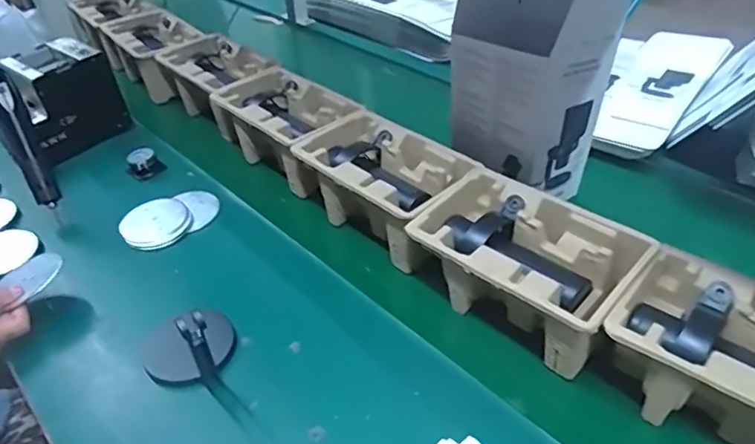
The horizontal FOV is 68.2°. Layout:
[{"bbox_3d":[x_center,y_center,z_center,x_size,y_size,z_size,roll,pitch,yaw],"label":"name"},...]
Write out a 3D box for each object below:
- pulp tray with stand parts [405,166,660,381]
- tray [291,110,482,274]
[{"bbox_3d":[0.164,0.050,0.630,0.230,0.097,0.147,30,52,34],"label":"pulp tray with stand parts"},{"bbox_3d":[0.011,-0.050,0.774,0.151,0.107,0.234,-33,48,-28],"label":"tray"}]

